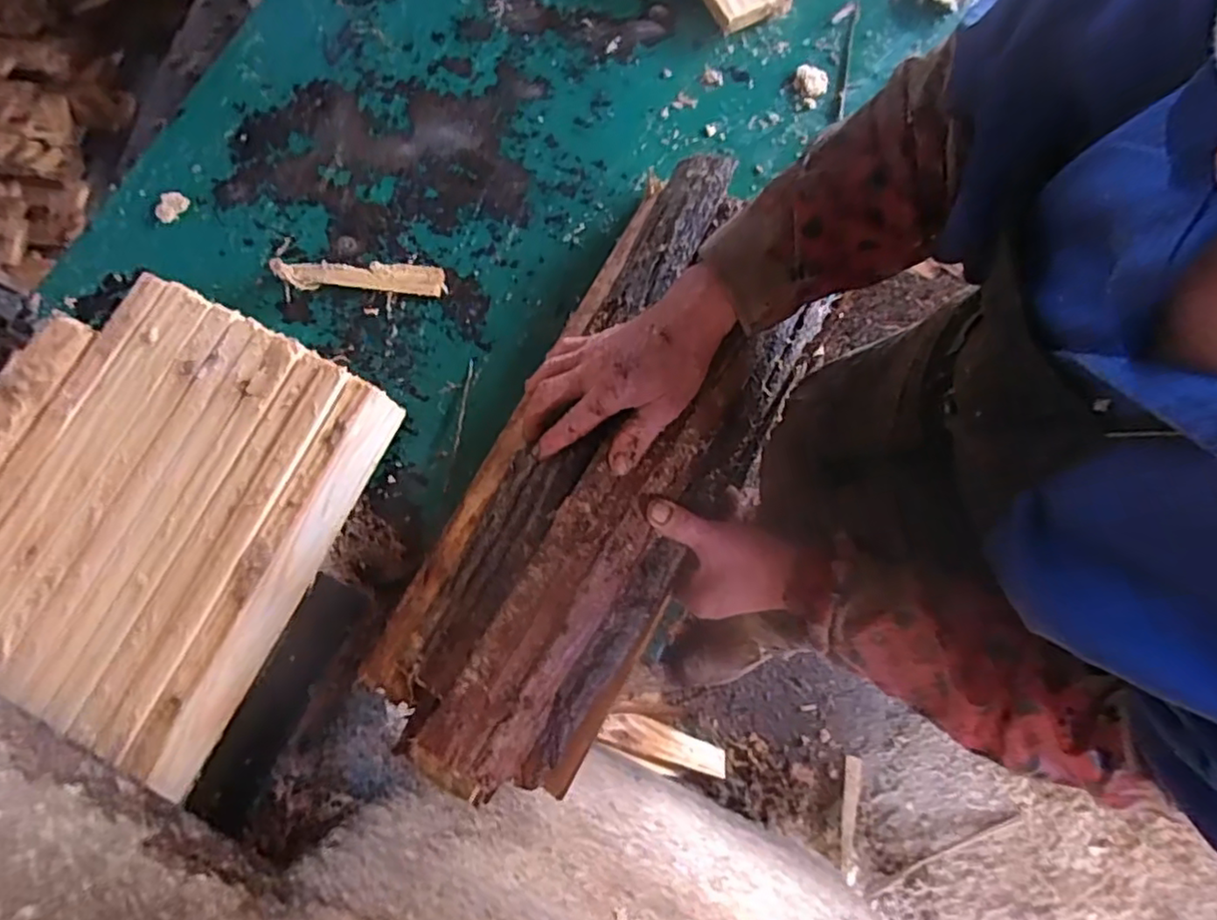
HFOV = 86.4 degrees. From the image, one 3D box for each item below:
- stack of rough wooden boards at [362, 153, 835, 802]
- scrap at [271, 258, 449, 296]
[{"bbox_3d":[0.002,-0.008,0.515,0.197,0.089,0.512,27,77,6],"label":"stack of rough wooden boards"},{"bbox_3d":[-0.231,-0.172,0.603,0.157,0.008,0.030,2,77,0],"label":"scrap"}]

